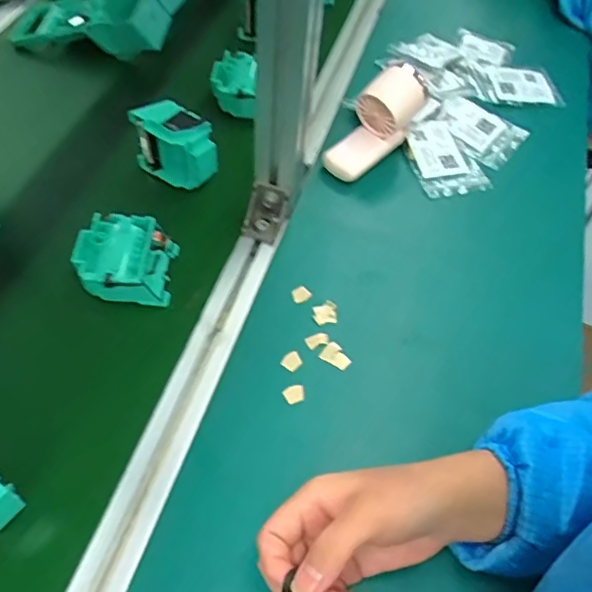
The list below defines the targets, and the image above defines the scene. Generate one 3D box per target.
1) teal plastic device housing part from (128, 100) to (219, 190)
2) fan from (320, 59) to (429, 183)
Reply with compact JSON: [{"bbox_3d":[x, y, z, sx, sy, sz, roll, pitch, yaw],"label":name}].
[{"bbox_3d":[-0.119,-0.149,0.563,0.087,0.070,0.041,31,60,16],"label":"teal plastic device housing part"},{"bbox_3d":[0.083,-0.180,0.596,0.055,0.125,0.060,46,20,23],"label":"fan"}]

